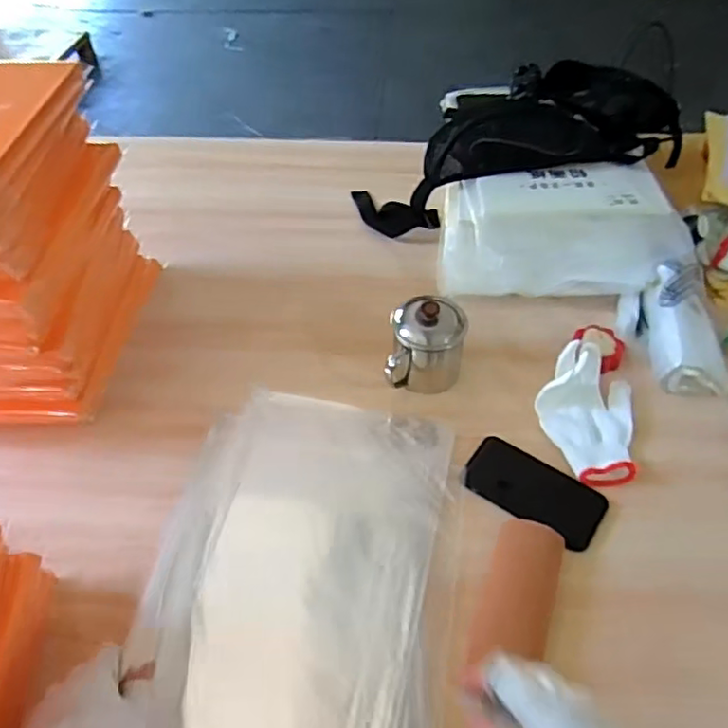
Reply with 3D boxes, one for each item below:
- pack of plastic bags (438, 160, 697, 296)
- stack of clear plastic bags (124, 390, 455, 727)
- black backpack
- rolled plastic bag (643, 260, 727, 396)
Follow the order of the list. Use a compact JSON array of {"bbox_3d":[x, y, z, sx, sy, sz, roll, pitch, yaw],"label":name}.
[{"bbox_3d":[0.284,-0.198,0.895,0.343,0.090,0.200,5,49,5],"label":"pack of plastic bags"},{"bbox_3d":[-0.063,0.243,0.570,0.279,0.044,0.503,2,51,6],"label":"stack of clear plastic bags"},{"bbox_3d":[0.253,-0.367,1.024,0.535,0.160,0.281,-10,49,-7],"label":"black backpack"},{"bbox_3d":[0.418,-0.051,0.798,0.090,0.062,0.183,3,50,4],"label":"rolled plastic bag"}]

